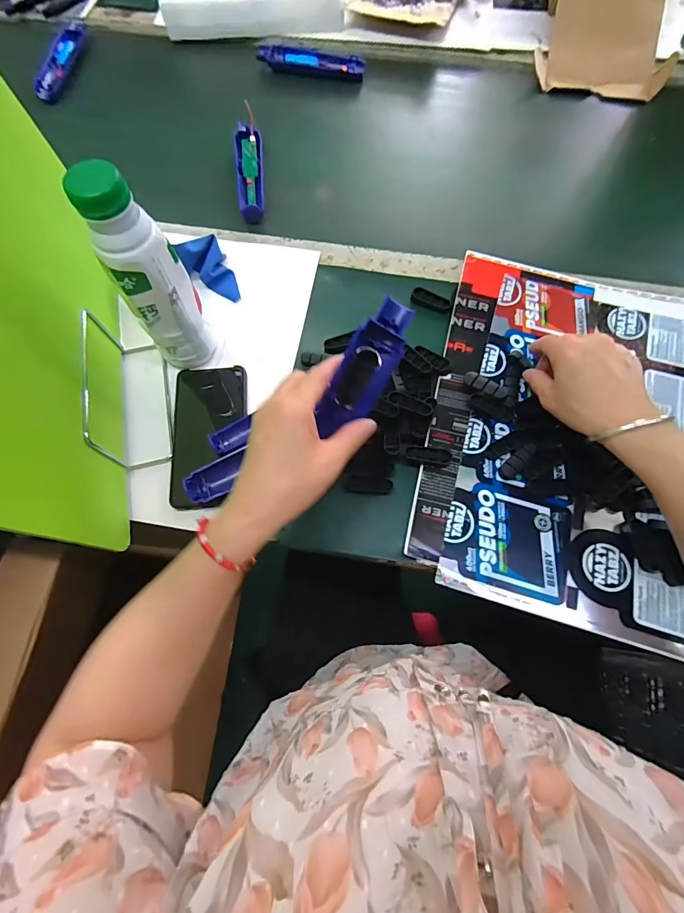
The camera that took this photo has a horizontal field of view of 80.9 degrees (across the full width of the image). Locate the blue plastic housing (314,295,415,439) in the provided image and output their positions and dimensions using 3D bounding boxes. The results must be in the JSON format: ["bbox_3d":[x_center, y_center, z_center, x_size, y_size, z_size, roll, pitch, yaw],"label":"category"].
[{"bbox_3d":[0.018,-0.067,0.318,0.040,0.025,0.112,33,103,10],"label":"blue plastic housing"}]

